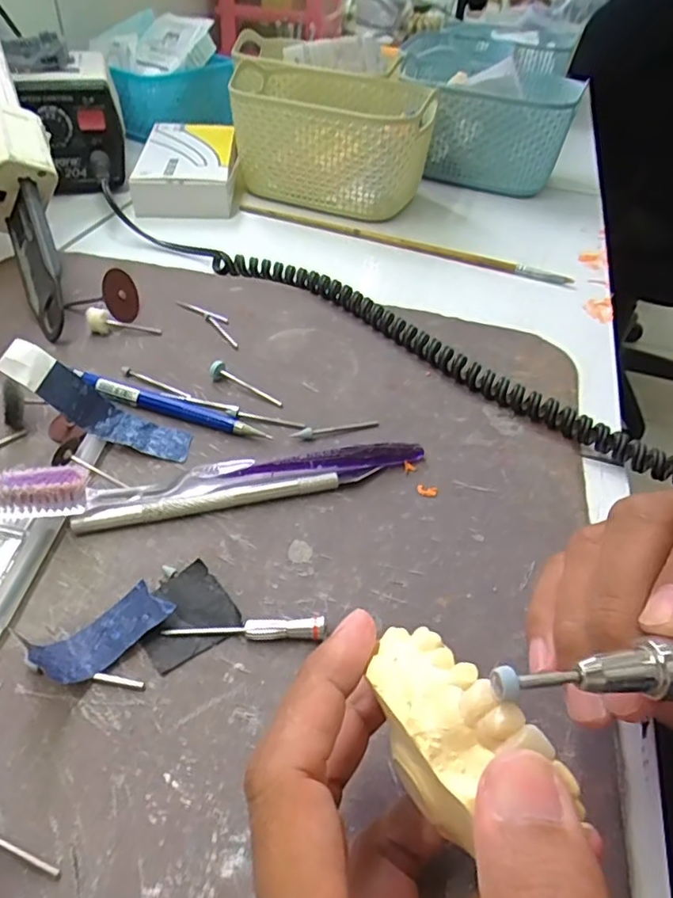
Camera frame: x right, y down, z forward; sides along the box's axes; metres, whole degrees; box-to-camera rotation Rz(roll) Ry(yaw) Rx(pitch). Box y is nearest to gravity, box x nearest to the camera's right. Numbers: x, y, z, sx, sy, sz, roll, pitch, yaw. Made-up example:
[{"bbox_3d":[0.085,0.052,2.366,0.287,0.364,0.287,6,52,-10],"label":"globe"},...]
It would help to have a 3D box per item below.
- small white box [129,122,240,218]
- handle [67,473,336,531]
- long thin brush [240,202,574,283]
[{"bbox_3d":[-0.130,-0.256,0.526,0.083,0.033,0.147,0,44,-6],"label":"small white box"},{"bbox_3d":[-0.055,0.023,0.258,0.113,0.010,0.008,-8,45,-14],"label":"handle"},{"bbox_3d":[0.047,-0.169,0.471,0.276,0.008,0.012,19,45,14],"label":"long thin brush"}]

